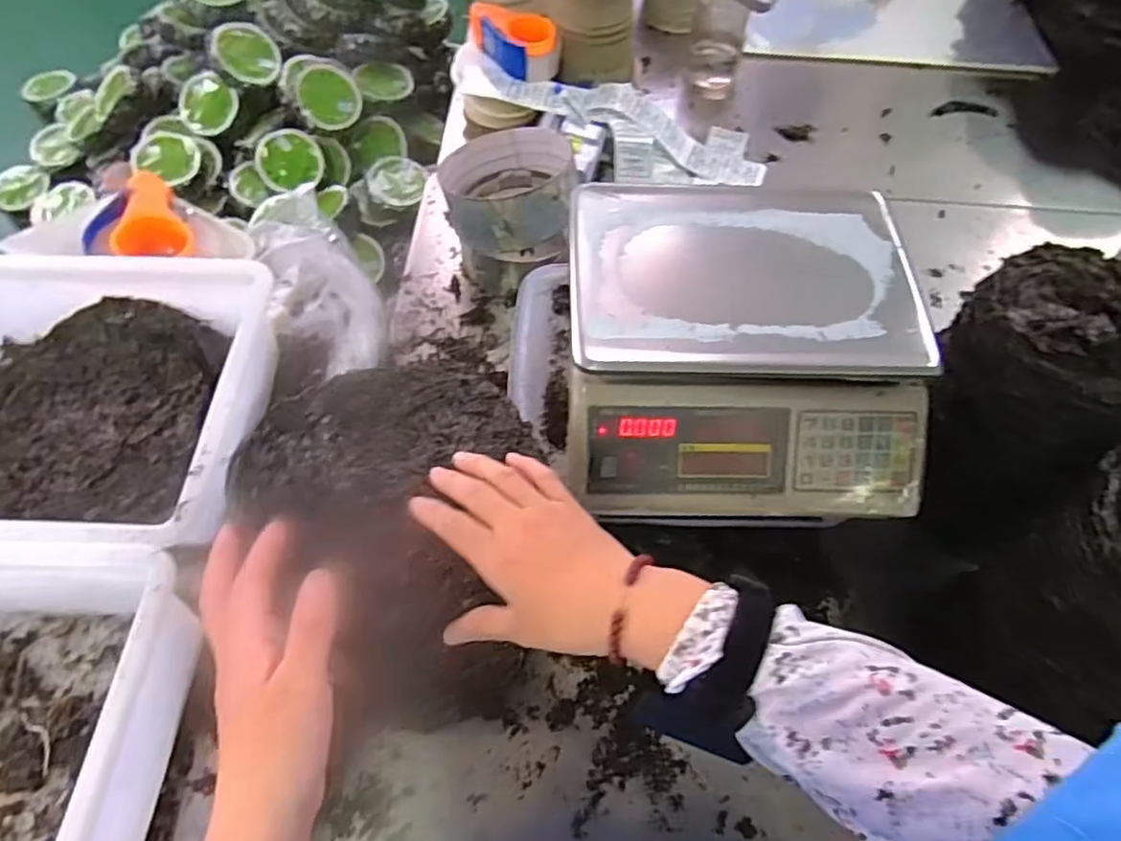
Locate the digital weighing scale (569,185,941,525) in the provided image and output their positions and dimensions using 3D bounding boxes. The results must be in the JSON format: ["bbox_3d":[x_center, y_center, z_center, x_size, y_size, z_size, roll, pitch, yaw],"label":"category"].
[{"bbox_3d":[0.159,-0.079,0.629,0.353,0.114,0.328,1,61,-2],"label":"digital weighing scale"}]

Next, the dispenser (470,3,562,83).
[{"bbox_3d":[-0.075,-0.640,1.078,0.094,0.070,0.154,-38,69,-20],"label":"dispenser"}]

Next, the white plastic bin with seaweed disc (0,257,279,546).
[{"bbox_3d":[-0.462,-0.018,0.603,0.376,0.116,0.302,7,61,2],"label":"white plastic bin with seaweed disc"}]

